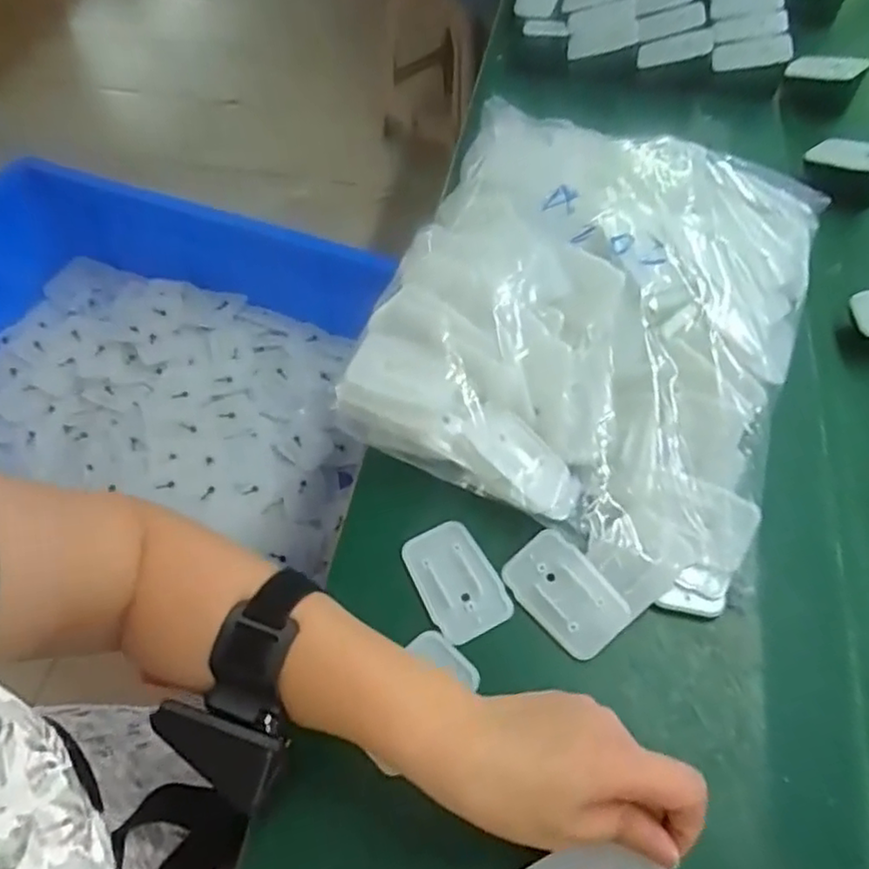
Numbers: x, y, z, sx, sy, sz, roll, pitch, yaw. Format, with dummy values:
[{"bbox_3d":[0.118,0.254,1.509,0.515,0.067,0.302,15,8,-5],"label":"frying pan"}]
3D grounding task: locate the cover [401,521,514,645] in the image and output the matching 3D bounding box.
[{"bbox_3d":[0.013,0.085,0.385,0.044,0.008,0.068,-24,63,-13],"label":"cover"}]

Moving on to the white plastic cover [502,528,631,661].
[{"bbox_3d":[0.075,0.090,0.373,0.042,0.008,0.068,-35,66,-18],"label":"white plastic cover"}]

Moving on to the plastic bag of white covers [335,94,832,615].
[{"bbox_3d":[0.102,-0.082,0.440,0.263,0.076,0.326,20,62,11],"label":"plastic bag of white covers"}]

